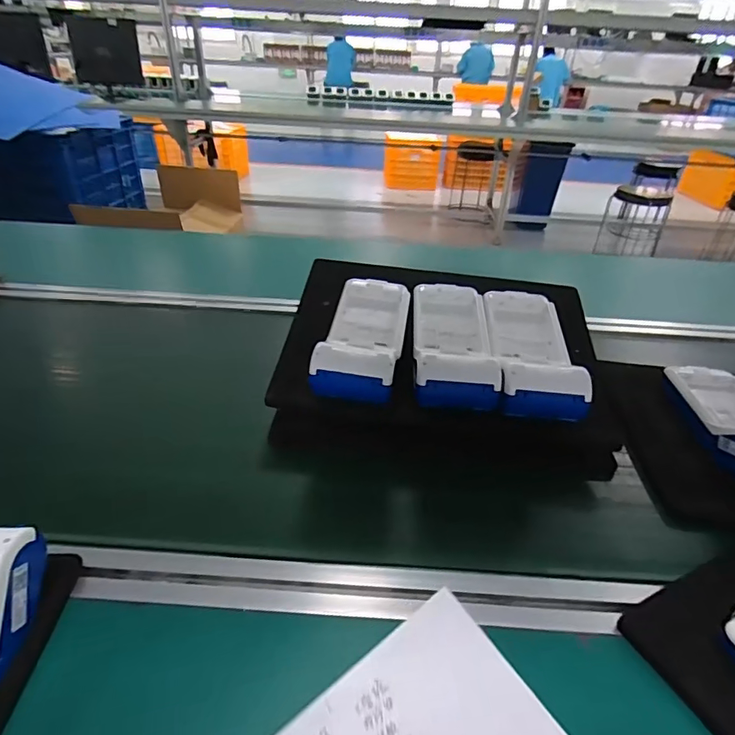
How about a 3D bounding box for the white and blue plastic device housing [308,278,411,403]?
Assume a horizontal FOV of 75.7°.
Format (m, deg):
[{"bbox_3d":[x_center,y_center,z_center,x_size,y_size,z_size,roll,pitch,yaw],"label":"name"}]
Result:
[{"bbox_3d":[-0.002,-0.037,0.501,0.079,0.033,0.194,7,35,6],"label":"white and blue plastic device housing"}]

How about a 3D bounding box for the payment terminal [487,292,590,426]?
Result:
[{"bbox_3d":[0.171,-0.022,0.499,0.080,0.036,0.193,6,35,4],"label":"payment terminal"}]

